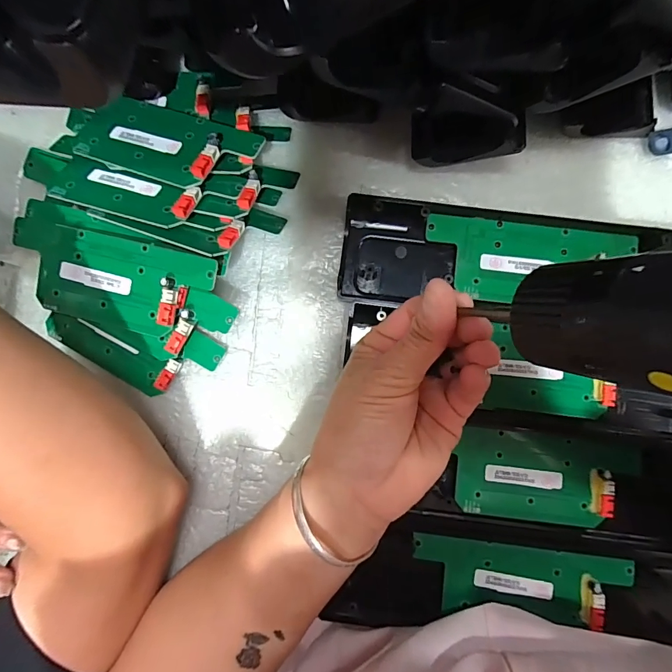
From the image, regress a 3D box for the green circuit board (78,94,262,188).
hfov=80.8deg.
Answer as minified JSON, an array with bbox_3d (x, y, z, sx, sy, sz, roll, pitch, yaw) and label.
[{"bbox_3d":[-0.109,-0.124,0.251,0.112,0.012,0.055,20,69,8],"label":"green circuit board"}]

